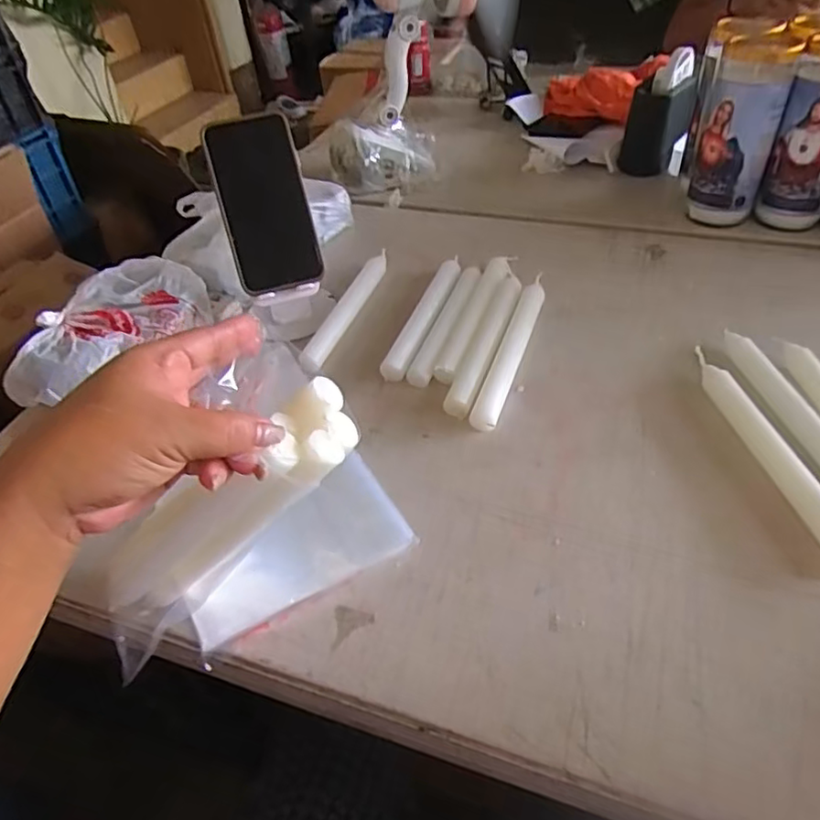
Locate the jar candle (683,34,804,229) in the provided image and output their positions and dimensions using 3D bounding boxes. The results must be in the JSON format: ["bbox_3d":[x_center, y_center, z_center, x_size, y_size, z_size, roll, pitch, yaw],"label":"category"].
[{"bbox_3d":[0.355,-0.296,0.673,0.075,0.174,0.067,17,49,22],"label":"jar candle"}]

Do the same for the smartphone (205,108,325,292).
[{"bbox_3d":[-0.135,-0.190,0.571,0.077,0.156,0.009,-13,5,2],"label":"smartphone"}]

